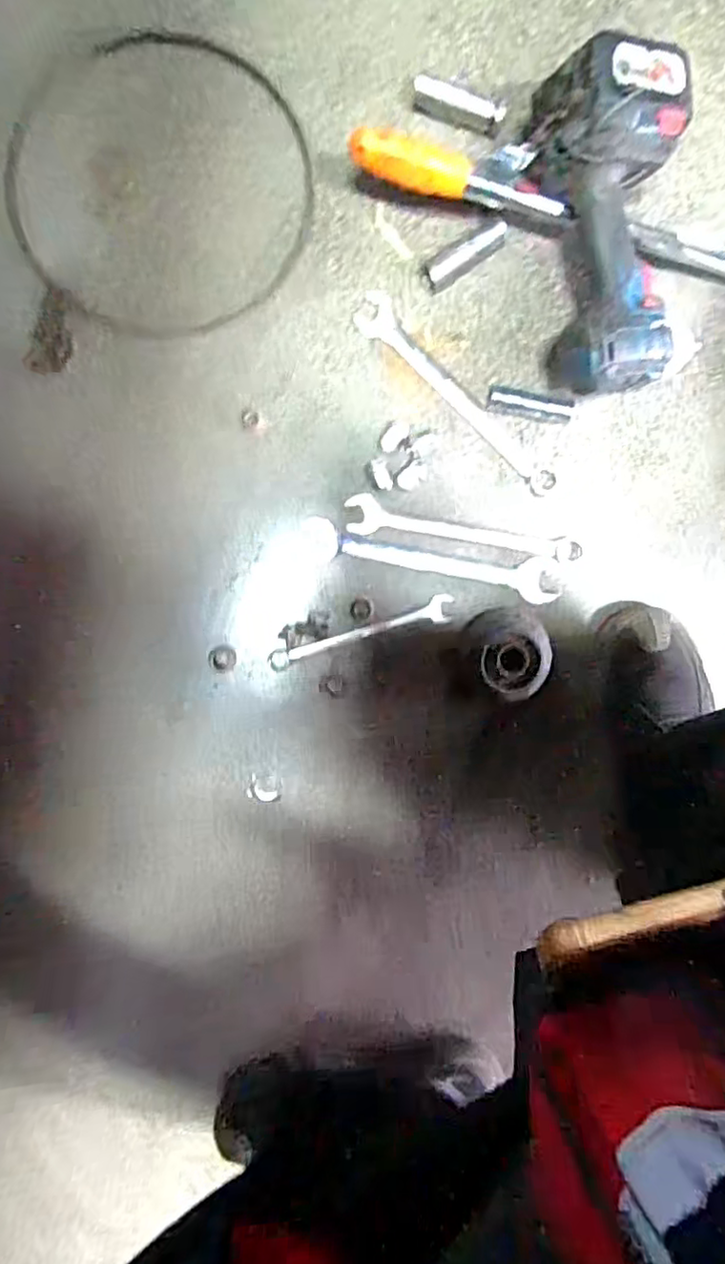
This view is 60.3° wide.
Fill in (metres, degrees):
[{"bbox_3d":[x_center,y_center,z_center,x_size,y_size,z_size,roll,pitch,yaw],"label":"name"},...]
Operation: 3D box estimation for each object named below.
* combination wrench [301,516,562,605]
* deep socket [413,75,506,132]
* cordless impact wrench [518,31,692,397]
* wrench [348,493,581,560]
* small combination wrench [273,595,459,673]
[{"bbox_3d":[0.067,-0.068,0.589,0.245,0.007,0.040,11,96,-5],"label":"combination wrench"},{"bbox_3d":[0.083,-0.458,0.545,0.079,0.021,0.021,22,95,-6],"label":"deep socket"},{"bbox_3d":[0.213,-0.331,0.526,0.133,0.105,0.240,-12,97,-2],"label":"cordless impact wrench"},{"bbox_3d":[0.097,-0.098,0.588,0.222,0.007,0.035,6,96,-4],"label":"wrench"},{"bbox_3d":[-0.001,0.000,0.598,0.180,0.009,0.026,-16,98,-2],"label":"small combination wrench"}]

